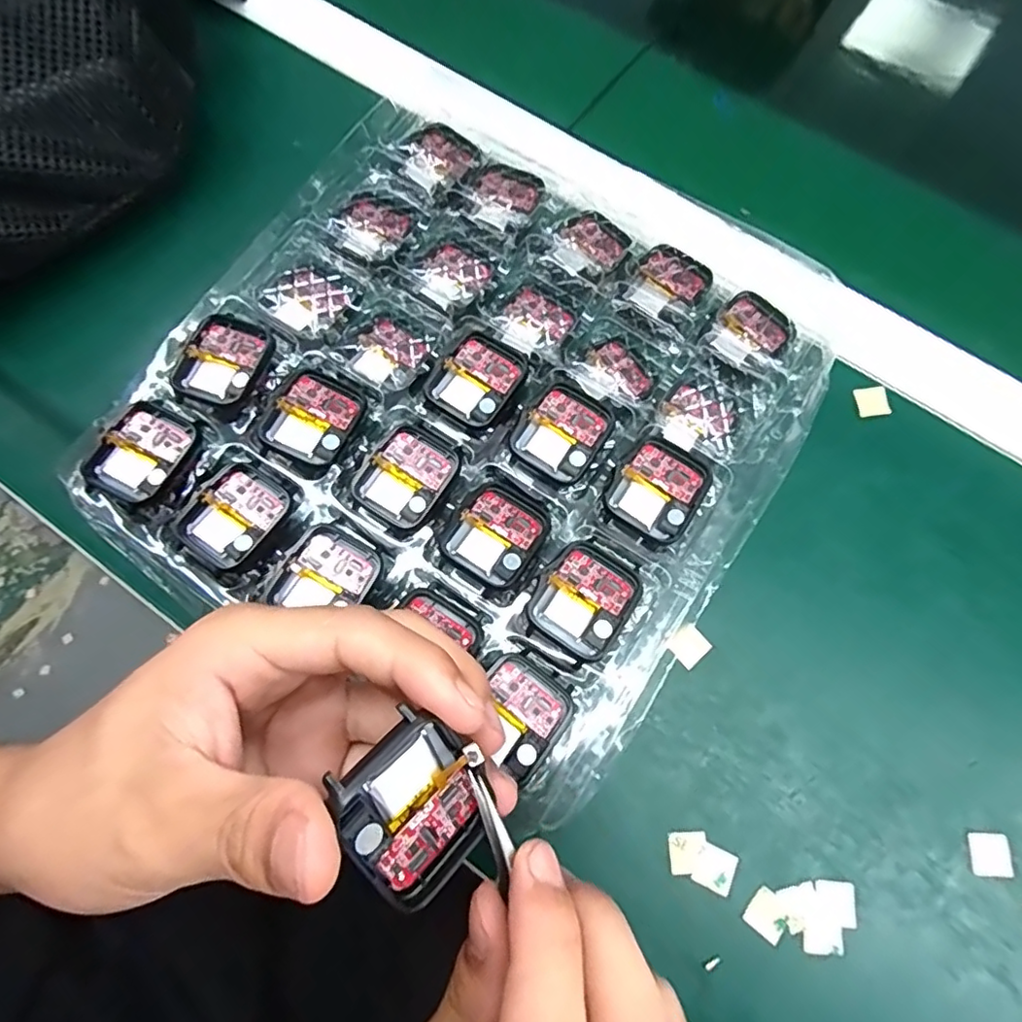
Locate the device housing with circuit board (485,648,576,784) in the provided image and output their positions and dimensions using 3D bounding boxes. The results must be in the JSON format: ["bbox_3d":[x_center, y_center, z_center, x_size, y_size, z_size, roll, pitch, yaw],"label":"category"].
[{"bbox_3d":[0.003,0.078,0.220,0.036,0.007,0.039,39,76,9],"label":"device housing with circuit board"}]

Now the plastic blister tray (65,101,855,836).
[{"bbox_3d":[-0.014,-0.053,0.269,0.264,0.029,0.275,29,75,7],"label":"plastic blister tray"}]

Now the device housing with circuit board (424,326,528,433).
[{"bbox_3d":[-0.014,-0.063,0.266,0.036,0.007,0.046,36,76,9],"label":"device housing with circuit board"}]

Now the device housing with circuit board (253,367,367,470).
[{"bbox_3d":[-0.089,-0.043,0.256,0.038,0.005,0.043,28,75,7],"label":"device housing with circuit board"}]

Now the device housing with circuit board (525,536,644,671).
[{"bbox_3d":[0.030,0.036,0.232,0.038,0.005,0.045,35,76,8],"label":"device housing with circuit board"}]

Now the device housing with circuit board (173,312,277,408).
[{"bbox_3d":[-0.132,-0.069,0.261,0.035,0.006,0.042,25,74,6],"label":"device housing with circuit board"}]

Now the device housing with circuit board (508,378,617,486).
[{"bbox_3d":[0.024,-0.036,0.258,0.037,0.007,0.042,35,76,8],"label":"device housing with circuit board"}]

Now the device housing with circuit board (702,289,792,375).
[{"bbox_3d":[0.117,-0.087,0.277,0.035,0.004,0.044,41,77,10],"label":"device housing with circuit board"}]

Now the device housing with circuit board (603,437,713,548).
[{"bbox_3d":[0.065,-0.010,0.249,0.037,0.005,0.042,37,76,9],"label":"device housing with circuit board"}]

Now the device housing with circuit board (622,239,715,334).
[{"bbox_3d":[0.081,-0.115,0.287,0.036,0.006,0.045,28,75,7],"label":"device housing with circuit board"}]

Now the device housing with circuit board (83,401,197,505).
[{"bbox_3d":[-0.161,-0.025,0.248,0.034,0.007,0.043,30,75,7],"label":"device housing with circuit board"}]

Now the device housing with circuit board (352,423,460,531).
[{"bbox_3d":[-0.046,-0.016,0.252,0.036,0.004,0.043,32,75,8],"label":"device housing with circuit board"}]

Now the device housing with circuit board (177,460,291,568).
[{"bbox_3d":[-0.120,0.002,0.246,0.037,0.007,0.043,34,76,8],"label":"device housing with circuit board"}]

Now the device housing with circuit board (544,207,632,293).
[{"bbox_3d":[0.040,-0.136,0.293,0.036,0.006,0.044,40,77,10],"label":"device housing with circuit board"}]

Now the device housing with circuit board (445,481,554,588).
[{"bbox_3d":[-0.005,0.010,0.244,0.036,0.007,0.043,34,75,8],"label":"device housing with circuit board"}]

